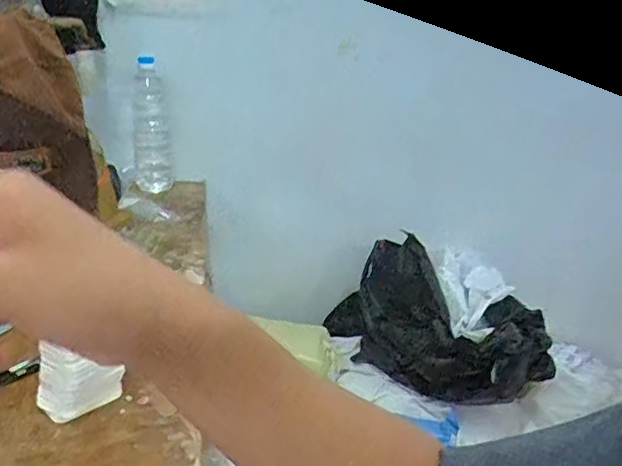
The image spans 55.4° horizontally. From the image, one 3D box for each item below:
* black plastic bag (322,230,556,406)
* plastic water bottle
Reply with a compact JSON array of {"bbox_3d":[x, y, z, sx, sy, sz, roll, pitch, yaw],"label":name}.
[{"bbox_3d":[0.304,0.184,1.327,0.448,0.267,0.328,16,25,29],"label":"black plastic bag"},{"bbox_3d":[-0.326,-0.211,1.202,0.074,0.271,0.061,-4,22,-17],"label":"plastic water bottle"}]

